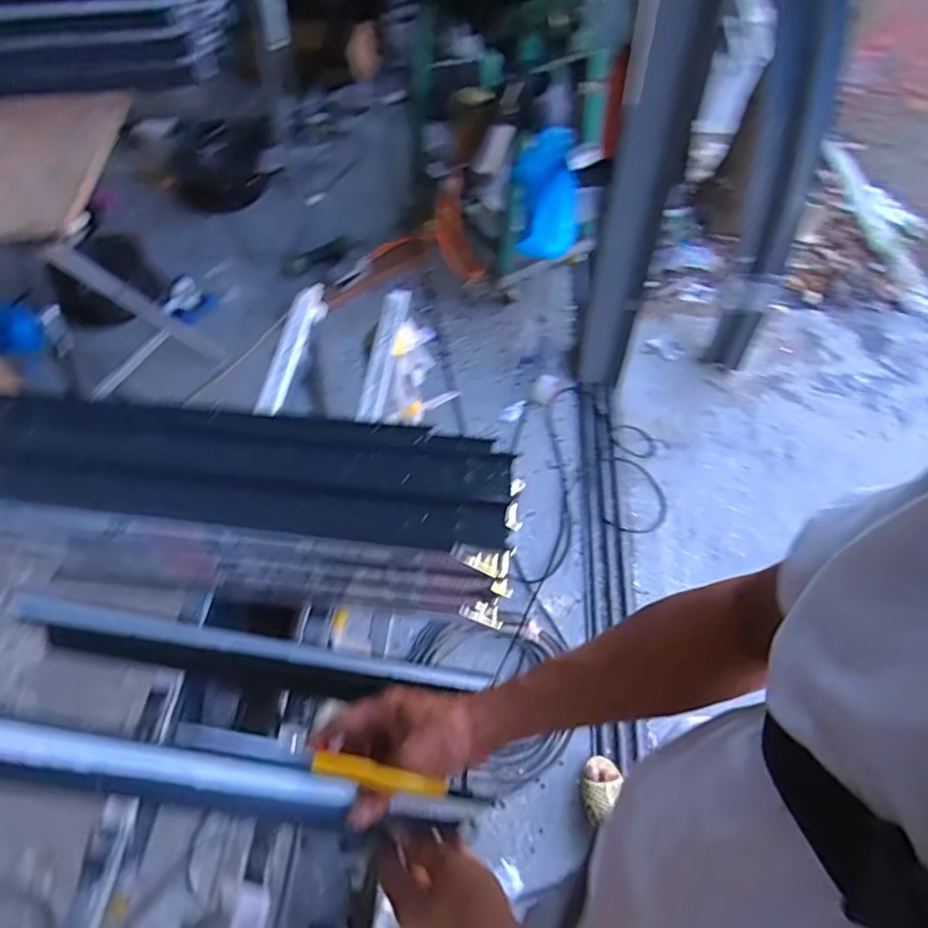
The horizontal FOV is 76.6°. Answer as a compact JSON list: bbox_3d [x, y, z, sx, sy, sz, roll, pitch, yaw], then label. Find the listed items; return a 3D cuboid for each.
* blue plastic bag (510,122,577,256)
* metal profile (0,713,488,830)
[{"bbox_3d":[0.197,-0.679,1.410,0.151,0.242,0.301,-1,58,2],"label":"blue plastic bag"},{"bbox_3d":[-0.247,0.214,0.421,0.543,0.018,0.036,18,56,-14],"label":"metal profile"}]

